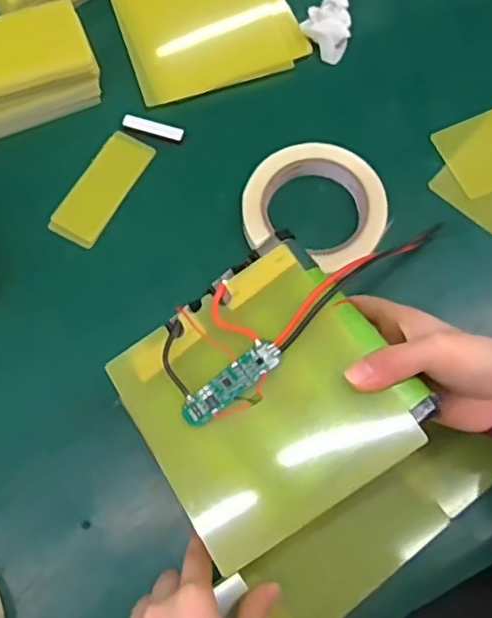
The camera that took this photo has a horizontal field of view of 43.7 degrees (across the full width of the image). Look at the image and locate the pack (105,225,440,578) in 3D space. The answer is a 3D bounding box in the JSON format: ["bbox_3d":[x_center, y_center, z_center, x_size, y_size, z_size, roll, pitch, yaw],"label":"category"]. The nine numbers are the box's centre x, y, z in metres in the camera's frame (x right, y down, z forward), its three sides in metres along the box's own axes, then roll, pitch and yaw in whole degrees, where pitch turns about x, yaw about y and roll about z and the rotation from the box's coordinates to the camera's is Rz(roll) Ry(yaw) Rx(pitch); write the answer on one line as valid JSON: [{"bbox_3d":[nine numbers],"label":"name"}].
[{"bbox_3d":[0.021,0.041,0.356,0.168,0.028,0.144,-32,75,-10],"label":"pack"}]

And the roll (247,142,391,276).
[{"bbox_3d":[0.057,-0.082,0.494,0.112,0.024,0.101,23,74,7],"label":"roll"}]

